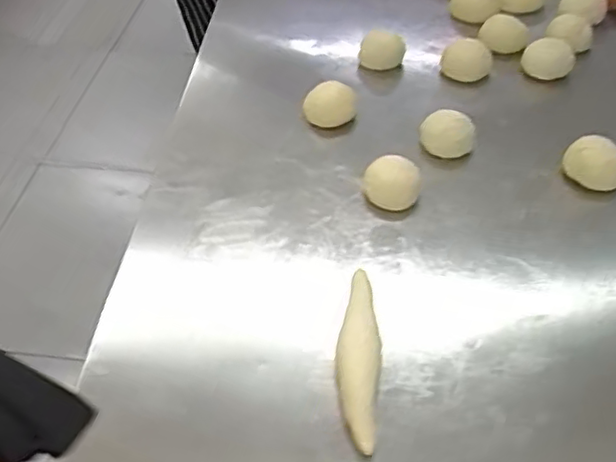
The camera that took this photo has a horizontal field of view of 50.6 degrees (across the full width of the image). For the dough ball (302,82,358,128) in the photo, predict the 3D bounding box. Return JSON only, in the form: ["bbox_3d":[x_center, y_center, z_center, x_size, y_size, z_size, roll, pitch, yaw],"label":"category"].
[{"bbox_3d":[0.022,-0.126,0.649,0.052,0.029,0.040,2,47,3],"label":"dough ball"}]

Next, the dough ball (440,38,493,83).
[{"bbox_3d":[0.174,-0.185,0.721,0.054,0.033,0.043,13,48,13],"label":"dough ball"}]

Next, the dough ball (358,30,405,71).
[{"bbox_3d":[0.084,-0.204,0.748,0.051,0.034,0.051,0,47,0],"label":"dough ball"}]

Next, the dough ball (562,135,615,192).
[{"bbox_3d":[0.252,-0.060,0.571,0.044,0.035,0.050,-20,50,-17],"label":"dough ball"}]

